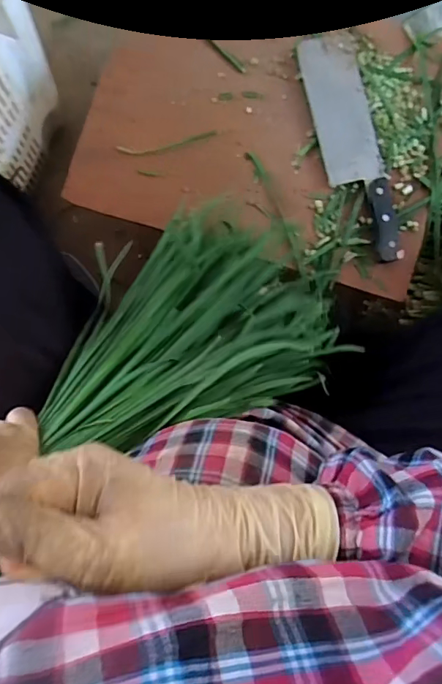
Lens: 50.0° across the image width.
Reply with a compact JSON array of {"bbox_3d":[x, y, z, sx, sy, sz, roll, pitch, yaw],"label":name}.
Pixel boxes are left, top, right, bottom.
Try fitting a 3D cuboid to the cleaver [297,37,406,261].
[{"bbox_3d":[0.153,-0.226,0.560,0.069,0.019,0.266,-15,88,-5],"label":"cleaver"}]

